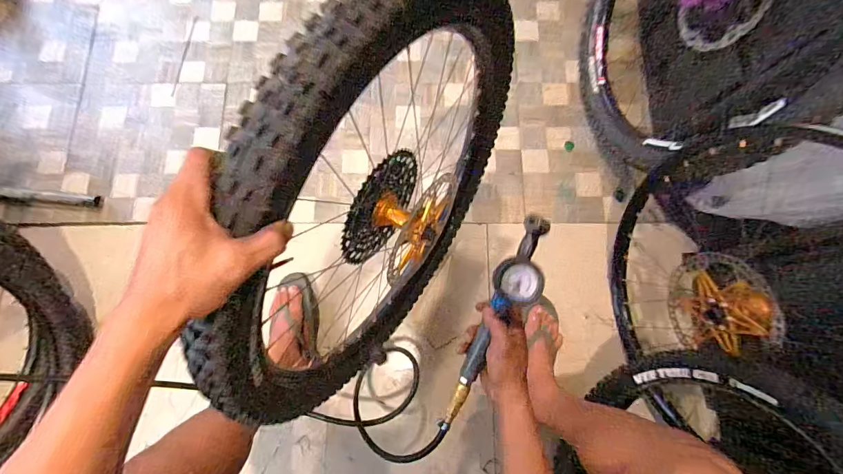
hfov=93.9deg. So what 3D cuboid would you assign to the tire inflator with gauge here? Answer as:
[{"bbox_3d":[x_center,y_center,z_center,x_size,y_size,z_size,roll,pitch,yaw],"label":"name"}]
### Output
[{"bbox_3d":[0.100,0.124,0.542,0.057,0.047,0.321,24,100,5],"label":"tire inflator with gauge"}]

